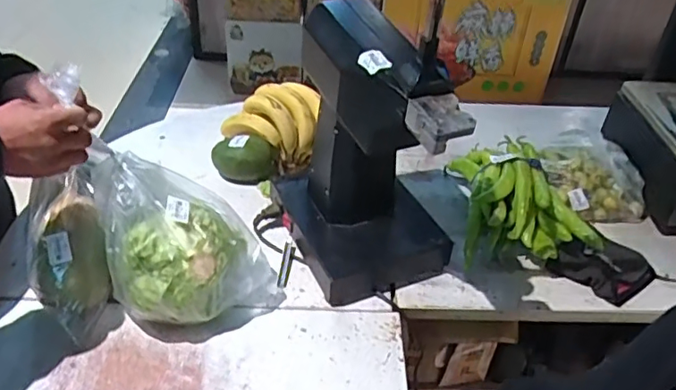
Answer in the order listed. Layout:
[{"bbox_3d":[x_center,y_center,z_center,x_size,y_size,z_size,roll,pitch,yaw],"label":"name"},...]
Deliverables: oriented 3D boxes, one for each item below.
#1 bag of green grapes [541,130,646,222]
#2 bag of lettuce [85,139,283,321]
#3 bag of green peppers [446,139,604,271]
[{"bbox_3d":[0.452,-0.030,1.026,0.128,0.087,0.201,-28,48,-33],"label":"bag of green grapes"},{"bbox_3d":[-0.216,0.059,0.805,0.210,0.227,0.188,-18,44,-24],"label":"bag of lettuce"},{"bbox_3d":[0.305,0.015,0.990,0.197,0.137,0.254,1,39,-4],"label":"bag of green peppers"}]

